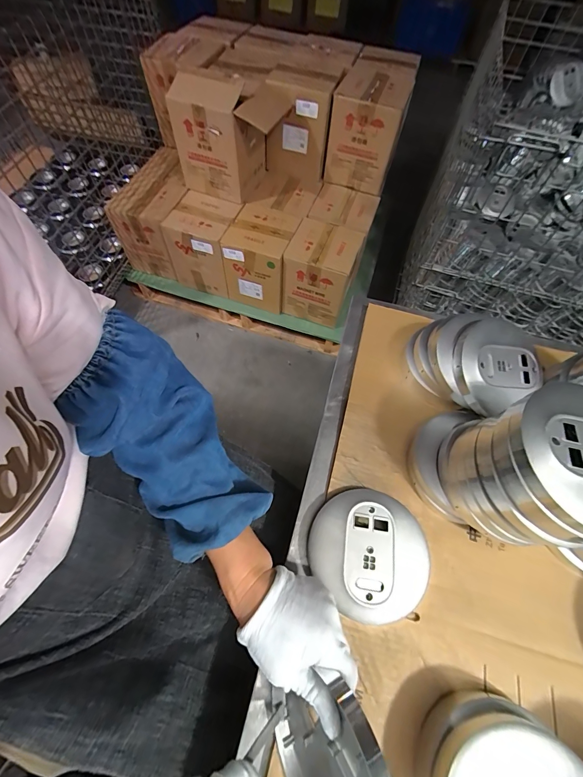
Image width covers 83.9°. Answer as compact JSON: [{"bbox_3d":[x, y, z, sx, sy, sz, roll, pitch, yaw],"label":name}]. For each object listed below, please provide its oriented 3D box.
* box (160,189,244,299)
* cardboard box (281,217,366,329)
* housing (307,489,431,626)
[{"bbox_3d":[-0.330,-0.545,1.259,0.224,0.265,0.220,19,62,7],"label":"box"},{"bbox_3d":[0.110,-0.436,1.241,0.230,0.269,0.231,18,62,7],"label":"cardboard box"},{"bbox_3d":[0.089,0.182,0.366,0.125,0.018,0.127,1,62,-2],"label":"housing"}]

